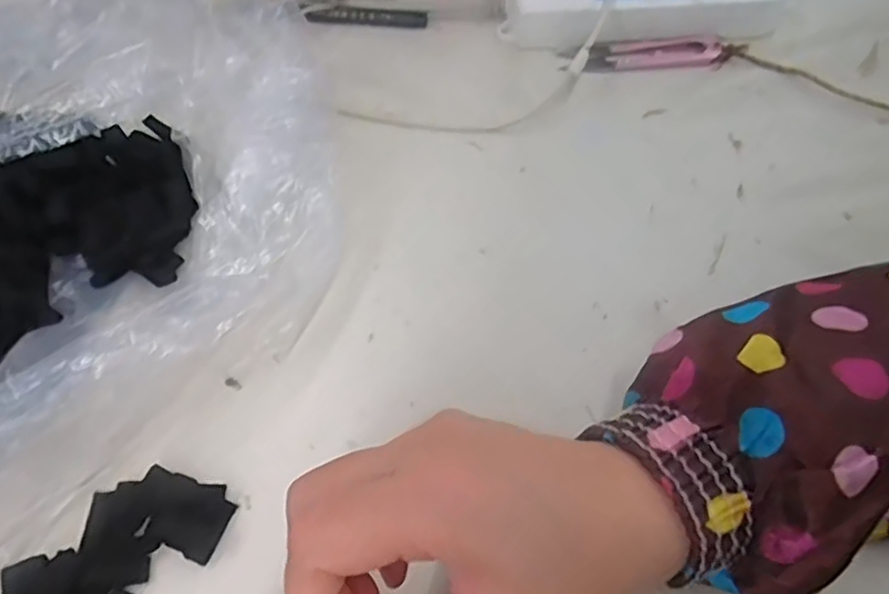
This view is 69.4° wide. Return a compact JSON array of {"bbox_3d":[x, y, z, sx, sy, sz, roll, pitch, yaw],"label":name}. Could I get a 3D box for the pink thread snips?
[{"bbox_3d":[0.128,-0.158,0.415,0.097,0.013,0.022,-4,58,-3],"label":"pink thread snips"}]

